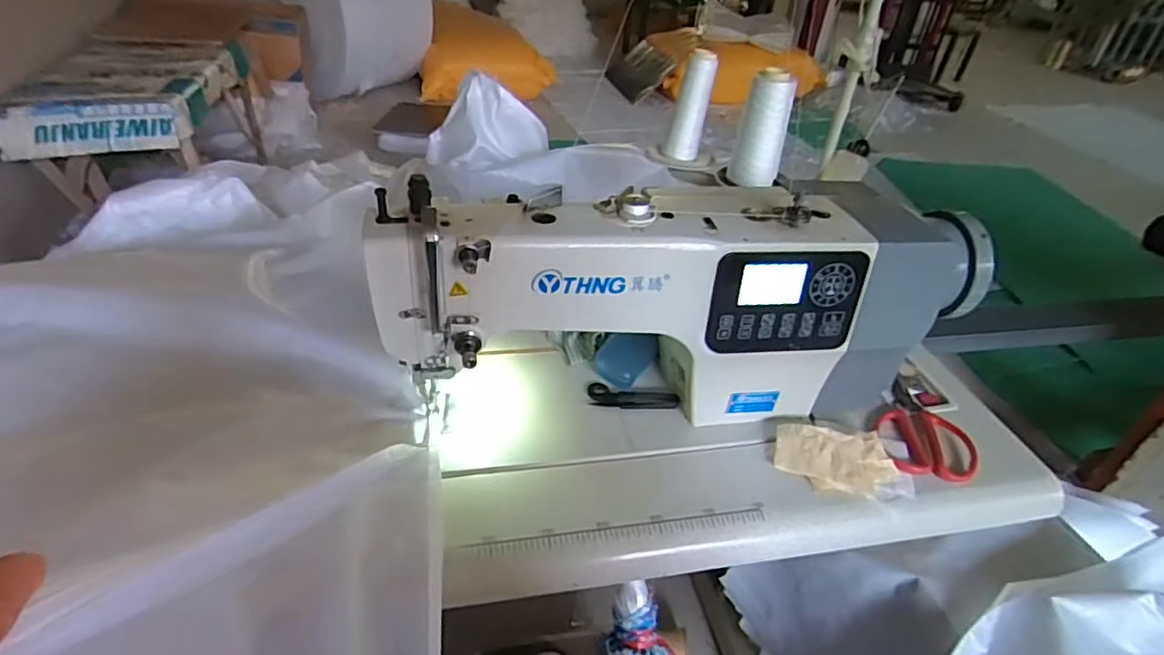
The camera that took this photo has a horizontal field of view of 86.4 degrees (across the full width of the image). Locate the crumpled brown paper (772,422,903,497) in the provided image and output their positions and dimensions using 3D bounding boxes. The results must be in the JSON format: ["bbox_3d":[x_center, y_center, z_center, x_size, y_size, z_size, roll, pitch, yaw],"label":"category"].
[{"bbox_3d":[0.261,0.139,0.640,0.119,0.029,0.069,10,37,4],"label":"crumpled brown paper"}]

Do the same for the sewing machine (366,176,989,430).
[{"bbox_3d":[0.104,-0.017,0.648,0.602,0.249,0.145,-4,38,-13],"label":"sewing machine"}]

